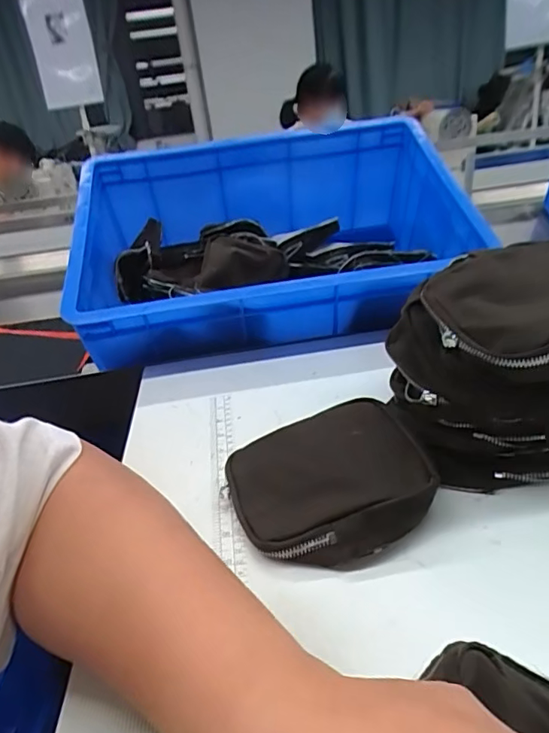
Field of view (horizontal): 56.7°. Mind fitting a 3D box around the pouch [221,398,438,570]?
[{"bbox_3d":[0.040,0.083,0.360,0.134,0.040,0.118,-14,26,-13],"label":"pouch"}]

